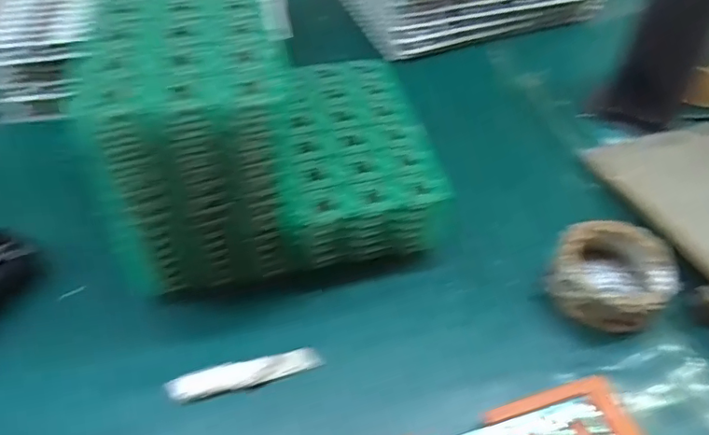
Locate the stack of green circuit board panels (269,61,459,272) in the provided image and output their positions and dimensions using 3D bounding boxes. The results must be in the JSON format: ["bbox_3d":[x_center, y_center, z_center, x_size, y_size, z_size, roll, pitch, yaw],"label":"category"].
[{"bbox_3d":[-0.005,-0.058,0.484,0.130,0.069,0.197,-7,49,-8],"label":"stack of green circuit board panels"}]

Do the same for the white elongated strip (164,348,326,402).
[{"bbox_3d":[-0.081,0.117,0.389,0.110,0.009,0.019,-10,50,-11],"label":"white elongated strip"}]

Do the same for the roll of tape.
[{"bbox_3d":[0.208,0.050,0.429,0.089,0.048,0.089,1,49,-1],"label":"roll of tape"}]

